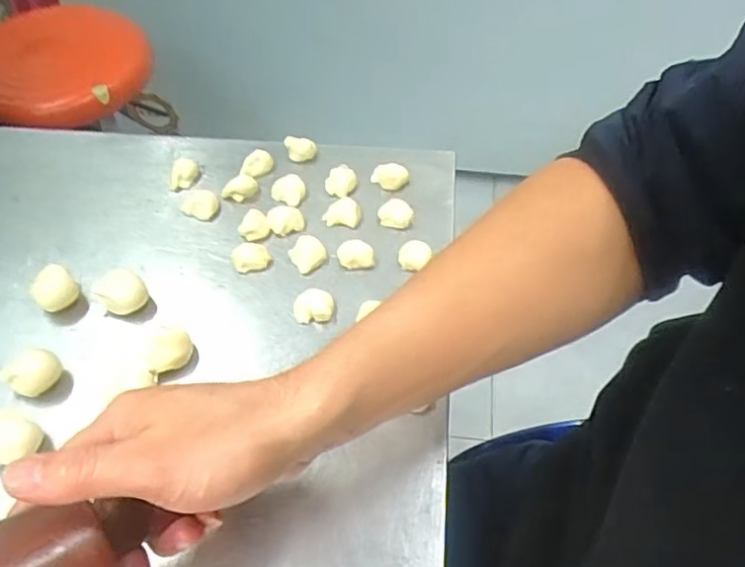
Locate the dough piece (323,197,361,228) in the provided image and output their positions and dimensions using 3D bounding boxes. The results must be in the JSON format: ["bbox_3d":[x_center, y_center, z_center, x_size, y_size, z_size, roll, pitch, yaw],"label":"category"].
[{"bbox_3d":[-0.024,-0.061,0.516,0.032,0.011,0.028,10,55,8],"label":"dough piece"}]

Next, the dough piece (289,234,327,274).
[{"bbox_3d":[-0.051,-0.024,0.488,0.025,0.013,0.024,0,55,1],"label":"dough piece"}]

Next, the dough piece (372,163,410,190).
[{"bbox_3d":[0.016,-0.097,0.548,0.033,0.011,0.022,5,55,4],"label":"dough piece"}]

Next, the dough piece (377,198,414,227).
[{"bbox_3d":[0.019,-0.059,0.510,0.029,0.013,0.021,0,55,1],"label":"dough piece"}]

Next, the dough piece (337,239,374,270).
[{"bbox_3d":[-0.014,-0.025,0.487,0.028,0.010,0.027,0,55,1],"label":"dough piece"}]

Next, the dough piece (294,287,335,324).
[{"bbox_3d":[-0.044,0.017,0.458,0.030,0.013,0.022,-2,55,-1],"label":"dough piece"}]

